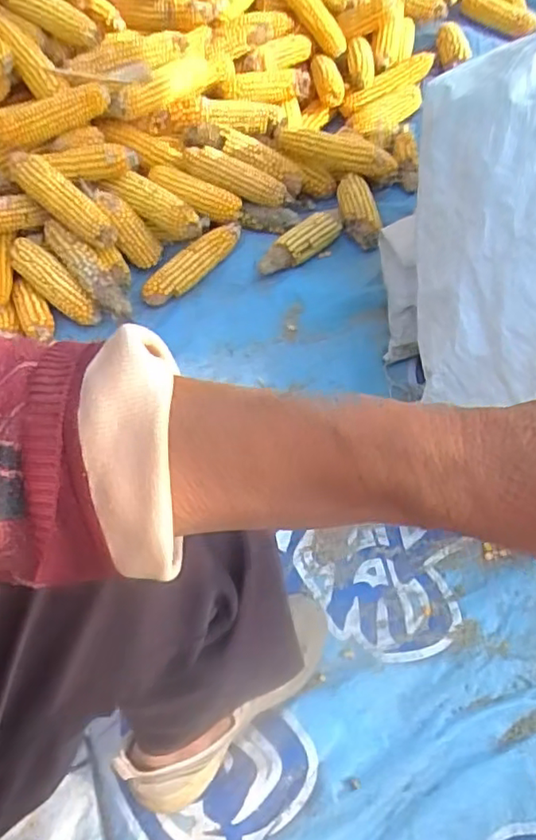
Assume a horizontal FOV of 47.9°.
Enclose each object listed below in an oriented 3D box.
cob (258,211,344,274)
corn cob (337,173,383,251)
[{"bbox_3d":[0.048,-0.255,0.864,0.052,0.047,0.149,38,71,20],"label":"cob"},{"bbox_3d":[0.133,-0.306,0.880,0.063,0.040,0.129,0,63,3],"label":"corn cob"}]

